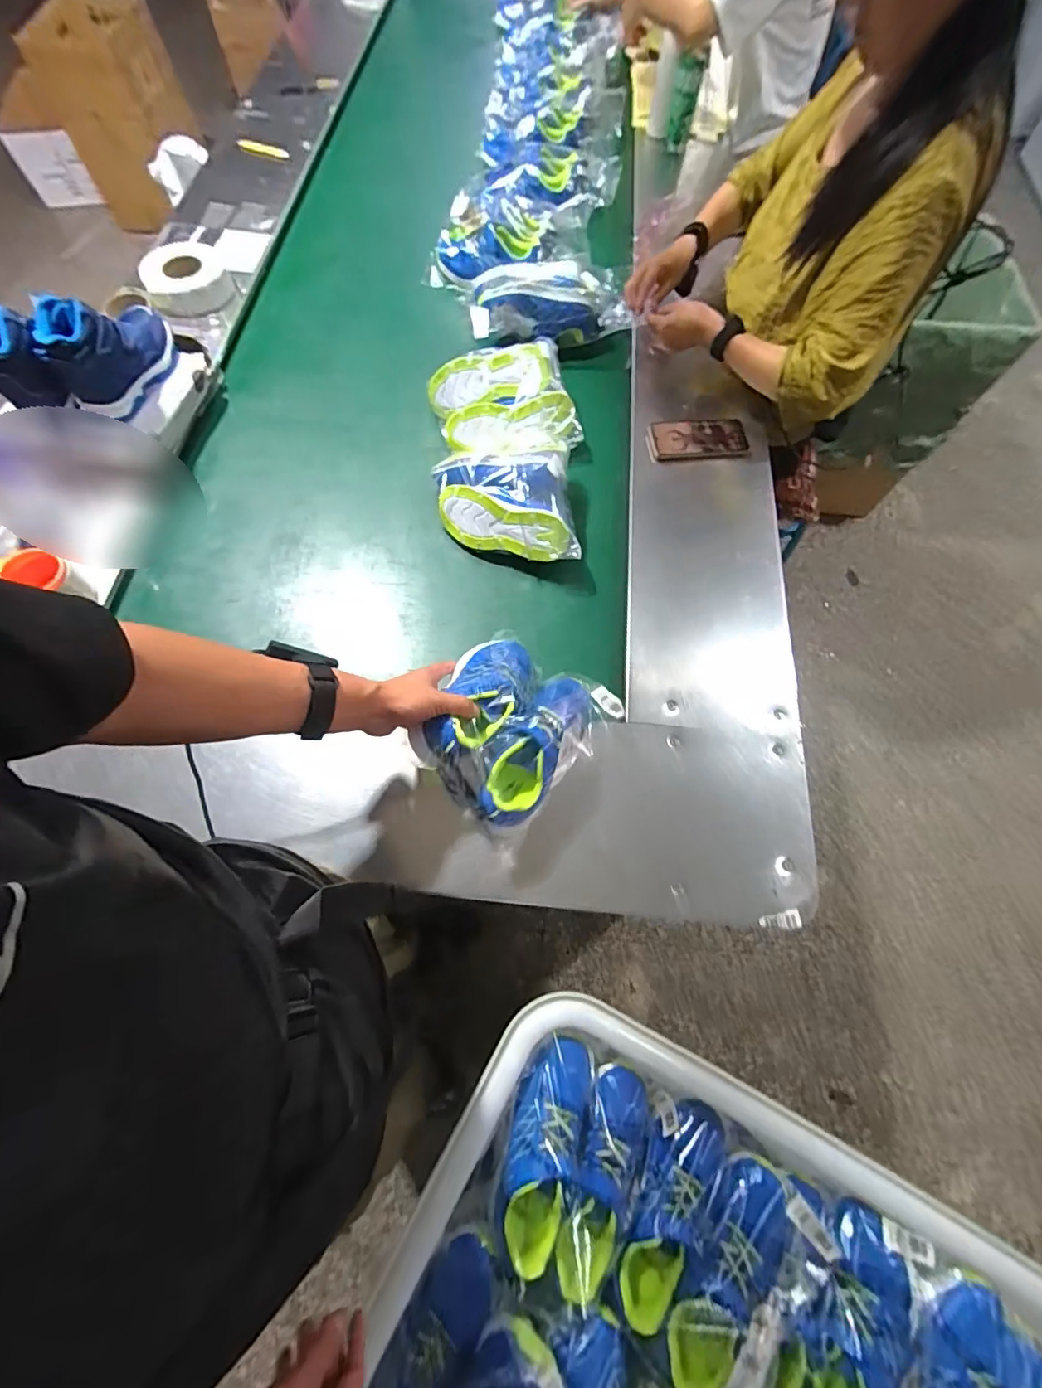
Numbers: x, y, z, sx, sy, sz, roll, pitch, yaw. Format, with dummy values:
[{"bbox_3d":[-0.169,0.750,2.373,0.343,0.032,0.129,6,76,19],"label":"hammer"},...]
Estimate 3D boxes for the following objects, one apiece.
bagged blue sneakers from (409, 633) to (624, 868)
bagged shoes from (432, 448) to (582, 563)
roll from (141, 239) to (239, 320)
[{"bbox_3d":[-0.013,0.037,0.624,0.197,0.101,0.249,36,72,10],"label":"bagged blue sneakers"},{"bbox_3d":[-0.027,-0.297,0.808,0.224,0.101,0.179,3,68,0],"label":"bagged shoes"},{"bbox_3d":[-0.649,-0.808,0.977,0.156,0.054,0.163,0,68,-1],"label":"roll"}]

